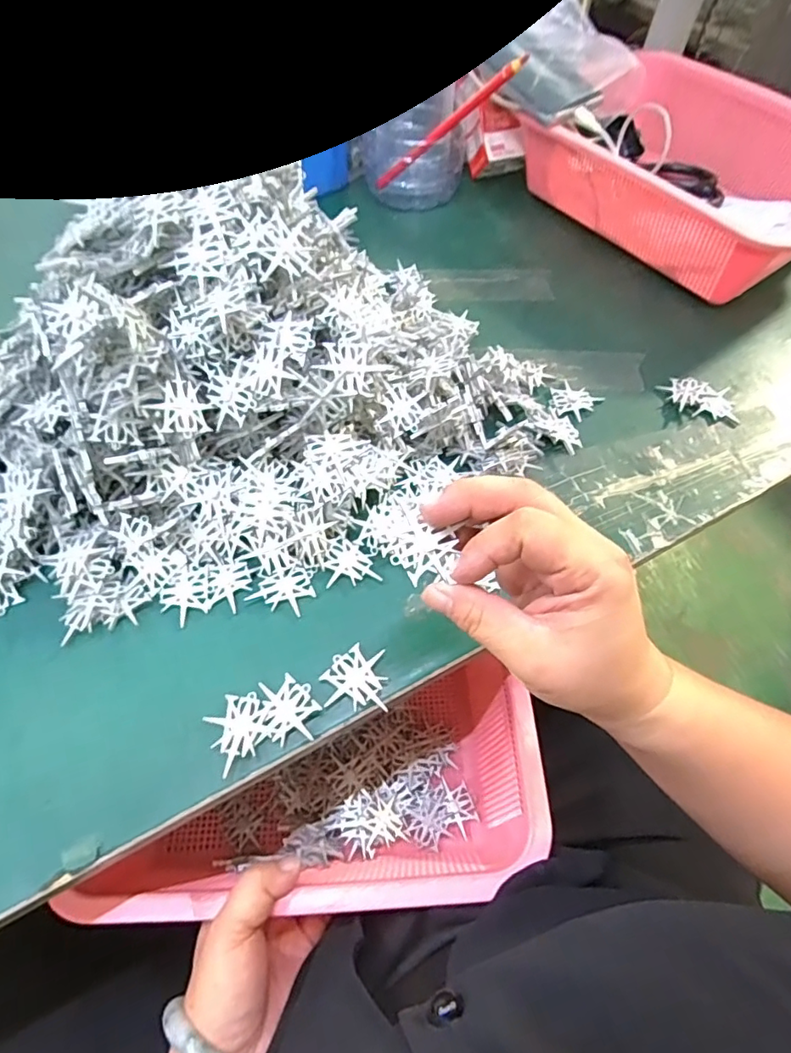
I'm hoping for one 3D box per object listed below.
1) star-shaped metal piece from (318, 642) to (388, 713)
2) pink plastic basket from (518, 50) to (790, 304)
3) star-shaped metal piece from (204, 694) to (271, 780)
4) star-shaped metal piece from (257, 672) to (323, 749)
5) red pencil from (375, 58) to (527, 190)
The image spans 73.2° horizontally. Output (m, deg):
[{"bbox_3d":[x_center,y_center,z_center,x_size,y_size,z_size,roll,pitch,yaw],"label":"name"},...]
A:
[{"bbox_3d":[-0.022,0.084,0.296,0.034,0.004,0.035,-2,57,2],"label":"star-shaped metal piece"},{"bbox_3d":[0.278,-0.325,0.495,0.200,0.094,0.257,-36,67,-21],"label":"pink plastic basket"},{"bbox_3d":[-0.083,0.106,0.281,0.028,0.007,0.035,-26,64,-17],"label":"star-shaped metal piece"},{"bbox_3d":[-0.056,0.098,0.286,0.029,0.006,0.035,-12,60,-10],"label":"star-shaped metal piece"},{"bbox_3d":[0.045,-0.363,0.486,0.011,0.164,0.012,31,55,-40],"label":"red pencil"}]

